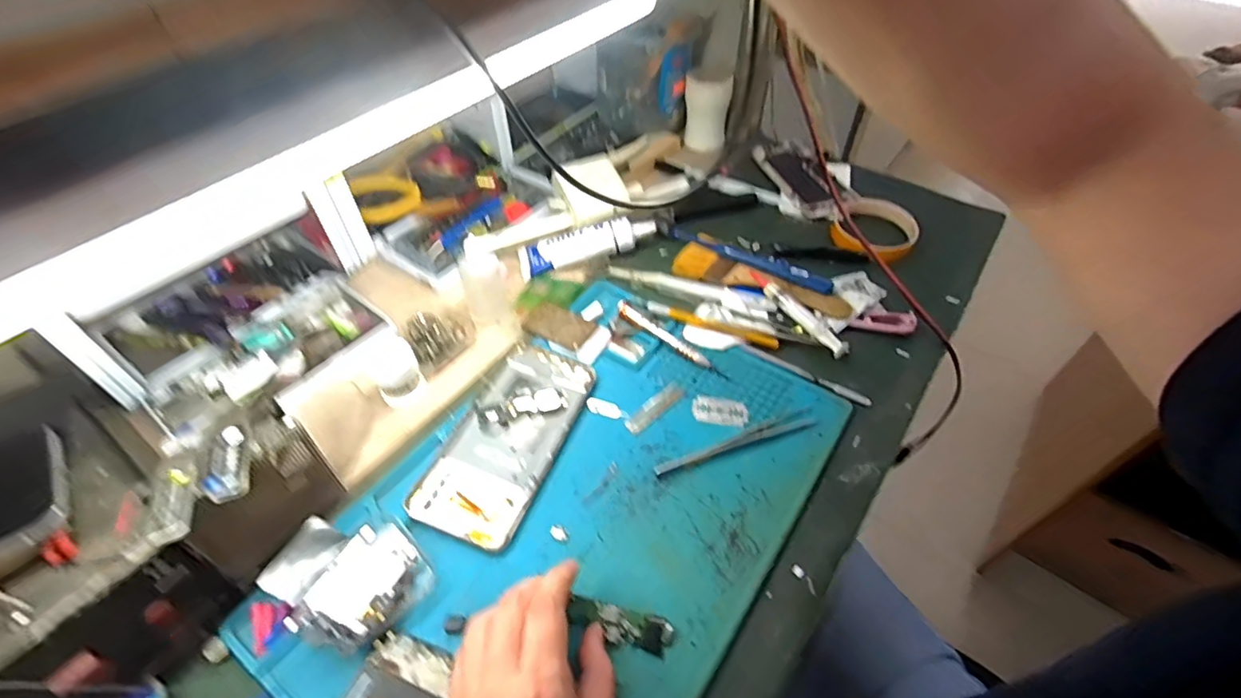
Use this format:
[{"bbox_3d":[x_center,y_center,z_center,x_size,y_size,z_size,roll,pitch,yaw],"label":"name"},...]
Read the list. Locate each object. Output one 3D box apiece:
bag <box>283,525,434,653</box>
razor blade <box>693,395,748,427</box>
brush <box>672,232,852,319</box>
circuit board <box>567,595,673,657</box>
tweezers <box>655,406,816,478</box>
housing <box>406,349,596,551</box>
[{"bbox_3d":[-0.155,0.145,0.343,0.052,0.021,0.074,30,56,23],"label":"bag"},{"bbox_3d":[0.078,0.048,0.442,0.042,0.004,0.023,7,50,7],"label":"razor blade"},{"bbox_3d":[0.127,-0.063,0.528,0.164,0.010,0.058,33,57,25],"label":"brush"},{"bbox_3d":[0.000,0.163,0.335,0.061,0.004,0.019,14,51,12],"label":"circuit board"},{"bbox_3d":[0.086,0.069,0.426,0.131,0.005,0.016,-15,51,-12],"label":"tweezers"},{"bbox_3d":[-0.082,0.064,0.424,0.075,0.009,0.164,16,52,14],"label":"housing"}]

